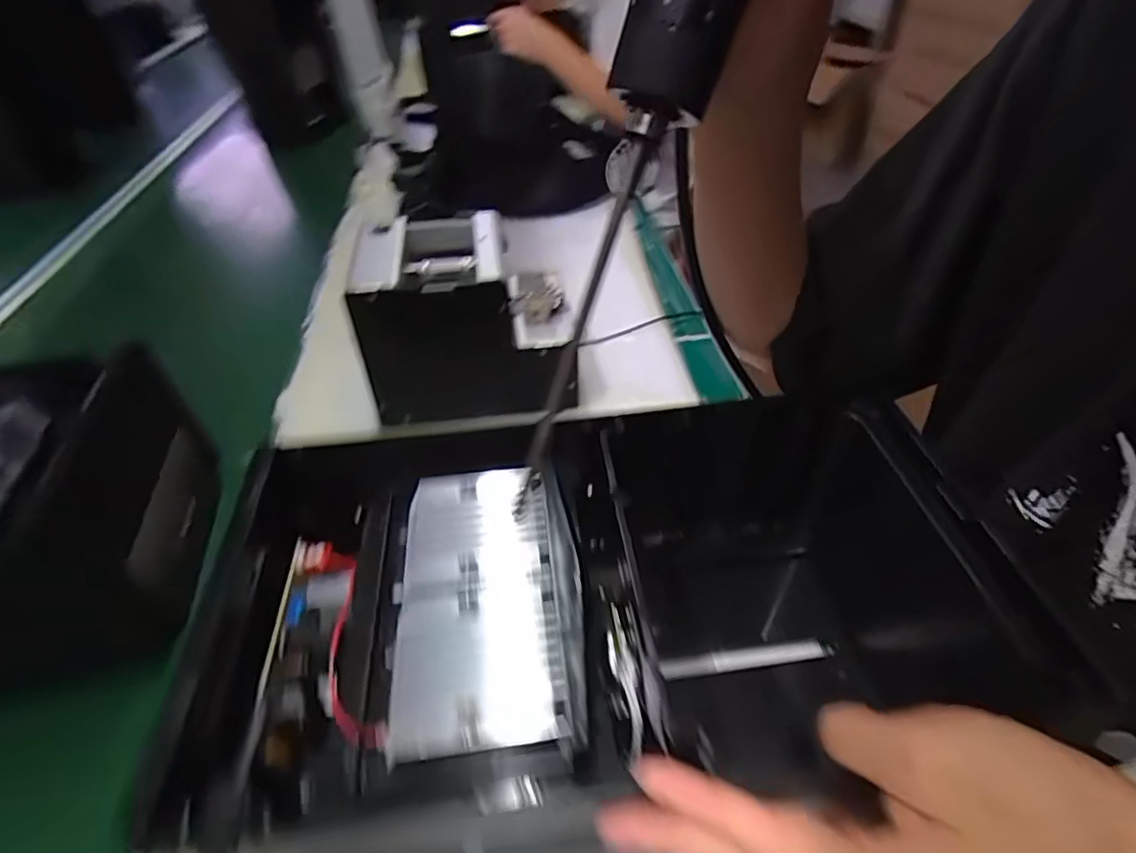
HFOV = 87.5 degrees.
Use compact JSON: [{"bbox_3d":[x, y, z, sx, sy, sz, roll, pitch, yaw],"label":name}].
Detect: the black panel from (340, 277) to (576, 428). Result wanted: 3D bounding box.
[{"bbox_3d":[-0.081,-0.059,0.493,0.168,0.136,0.012,-10,41,-6],"label":"black panel"}]

